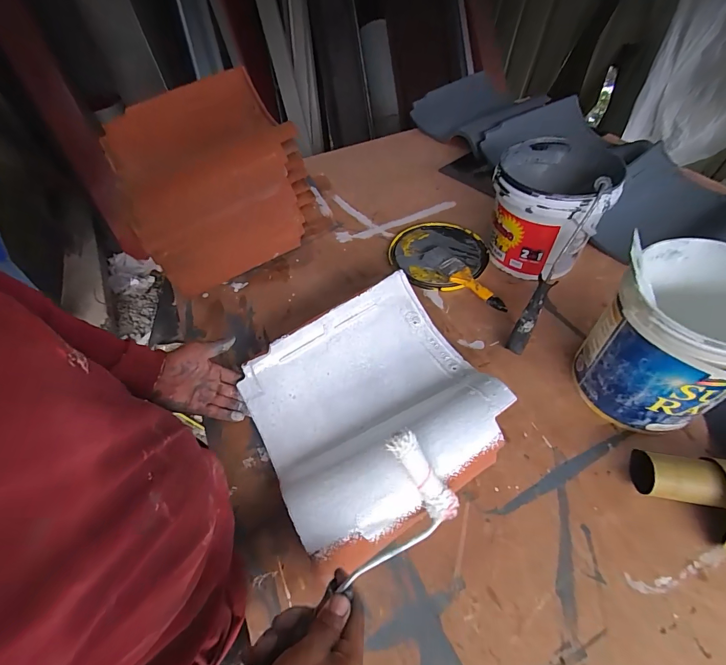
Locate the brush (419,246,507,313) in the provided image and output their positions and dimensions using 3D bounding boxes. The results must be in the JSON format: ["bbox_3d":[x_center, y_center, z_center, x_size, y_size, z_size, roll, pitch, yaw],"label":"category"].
[{"bbox_3d":[0.193,-0.105,0.708,0.054,0.028,0.196,-33,56,-21],"label":"brush"}]

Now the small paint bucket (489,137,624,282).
[{"bbox_3d":[0.336,-0.222,0.693,0.178,0.189,0.191,-2,51,2],"label":"small paint bucket"}]

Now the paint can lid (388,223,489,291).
[{"bbox_3d":[0.154,-0.164,0.769,0.192,0.017,0.196,1,52,-1],"label":"paint can lid"}]

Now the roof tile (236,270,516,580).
[{"bbox_3d":[0.014,0.092,0.528,0.314,0.080,0.302,-26,54,-16],"label":"roof tile"}]

